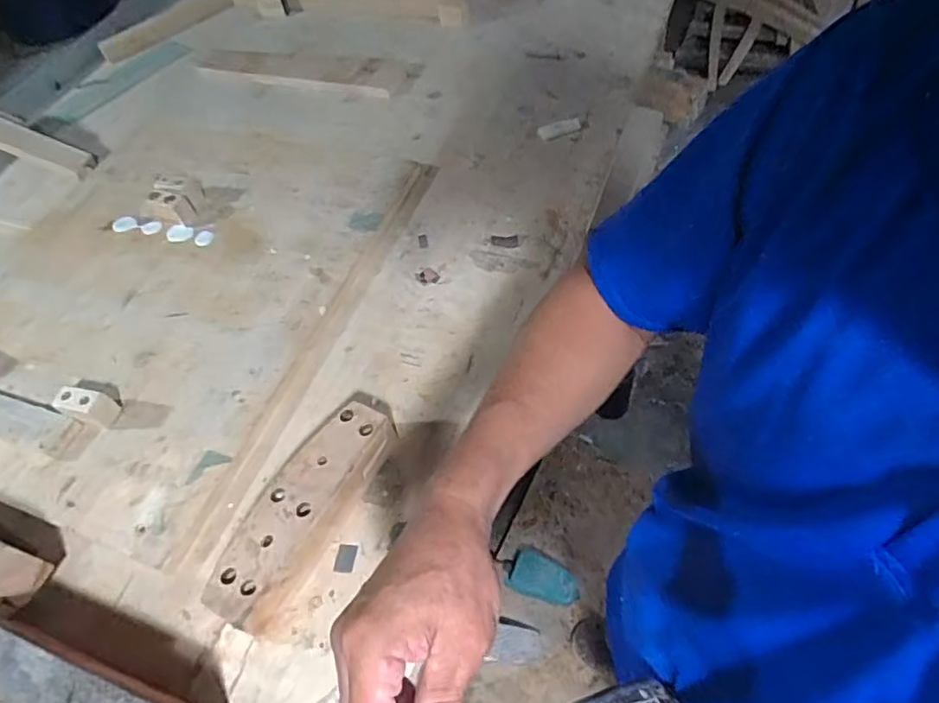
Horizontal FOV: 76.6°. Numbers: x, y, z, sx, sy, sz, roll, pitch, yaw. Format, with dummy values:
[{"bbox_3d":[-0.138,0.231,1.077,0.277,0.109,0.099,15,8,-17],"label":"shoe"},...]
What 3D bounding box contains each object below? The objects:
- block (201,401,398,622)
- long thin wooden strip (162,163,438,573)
[{"bbox_3d":[-0.176,0.167,0.639,0.075,0.065,0.247,23,62,23],"label":"block"},{"bbox_3d":[-0.190,-0.036,0.822,0.045,0.017,0.683,15,58,14],"label":"long thin wooden strip"}]

